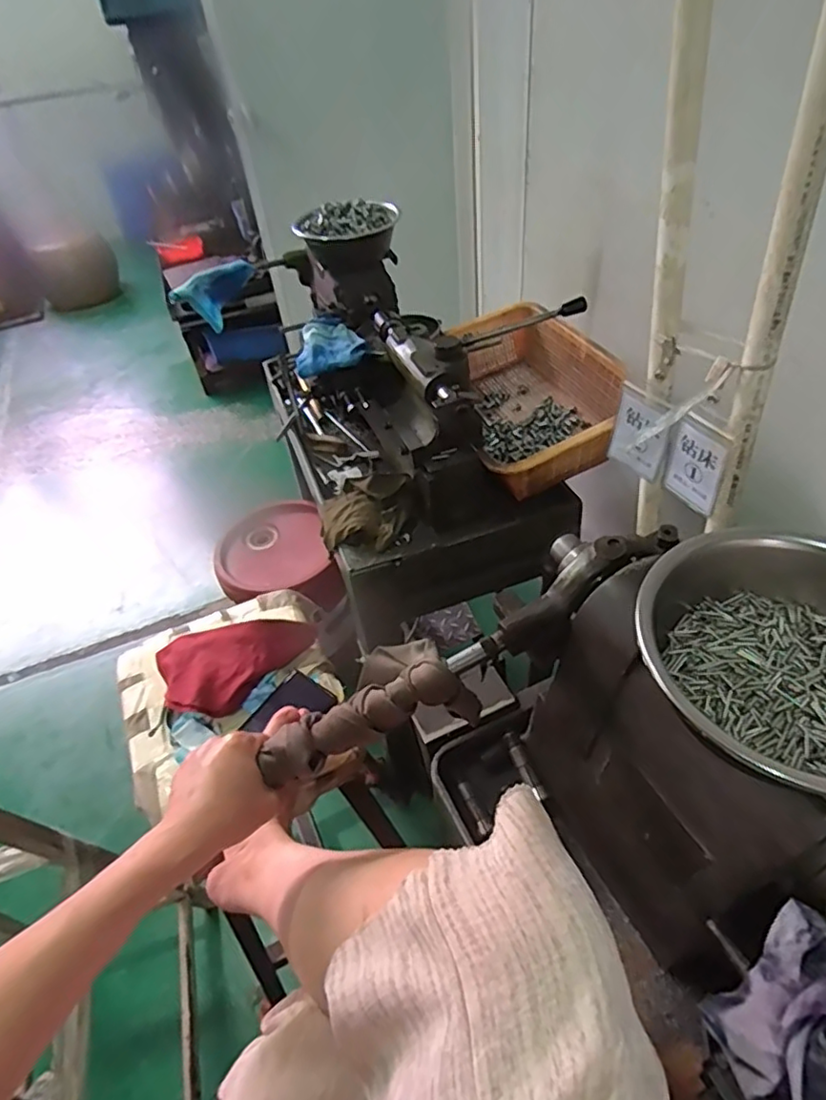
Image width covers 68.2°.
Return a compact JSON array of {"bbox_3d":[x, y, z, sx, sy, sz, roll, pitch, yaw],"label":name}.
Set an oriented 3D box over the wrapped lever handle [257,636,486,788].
[{"bbox_3d":[-0.031,0.125,0.496,0.189,0.048,0.074,-25,47,-18],"label":"wrapped lever handle"}]

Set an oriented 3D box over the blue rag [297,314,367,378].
[{"bbox_3d":[-0.128,-0.313,0.928,0.107,0.041,0.116,-11,45,-4],"label":"blue rag"}]

